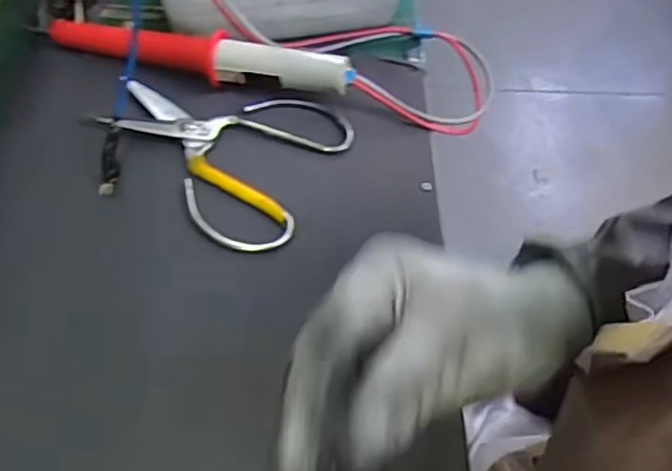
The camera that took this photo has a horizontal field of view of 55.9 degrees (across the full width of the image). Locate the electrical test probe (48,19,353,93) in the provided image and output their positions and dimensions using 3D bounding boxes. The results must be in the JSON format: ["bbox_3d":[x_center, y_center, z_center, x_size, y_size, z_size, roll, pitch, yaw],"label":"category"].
[{"bbox_3d":[-0.115,-0.149,0.519,0.254,0.041,0.027,12,52,8],"label":"electrical test probe"}]

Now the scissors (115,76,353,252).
[{"bbox_3d":[-0.094,-0.074,0.489,0.181,0.011,0.154,24,54,16],"label":"scissors"}]

